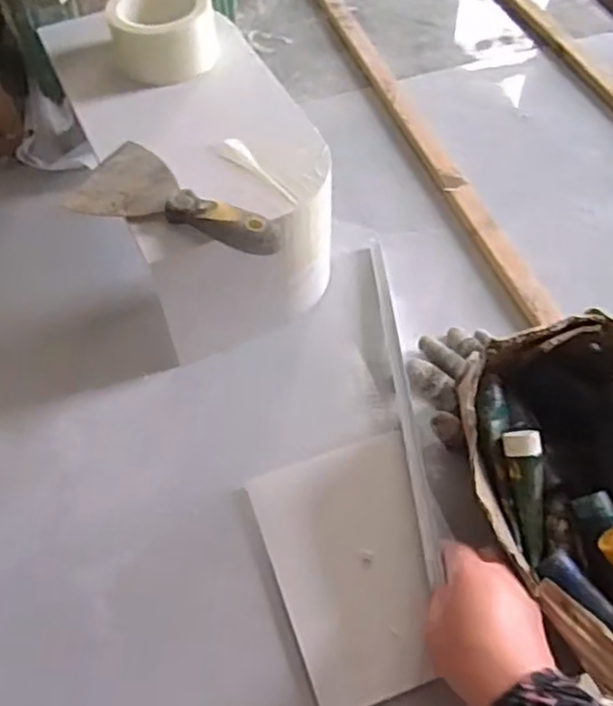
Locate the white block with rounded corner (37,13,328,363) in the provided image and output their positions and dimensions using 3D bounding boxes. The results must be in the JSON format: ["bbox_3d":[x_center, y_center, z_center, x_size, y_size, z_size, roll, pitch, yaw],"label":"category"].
[{"bbox_3d":[-0.115,-0.200,0.748,0.192,0.157,0.370,-22,57,-14],"label":"white block with rounded corner"}]

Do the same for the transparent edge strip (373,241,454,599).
[{"bbox_3d":[0.092,0.031,0.661,0.021,0.013,0.360,-4,54,-1],"label":"transparent edge strip"}]

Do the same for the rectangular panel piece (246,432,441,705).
[{"bbox_3d":[0.044,0.173,0.576,0.137,0.009,0.198,-18,57,-6],"label":"rectangular panel piece"}]

